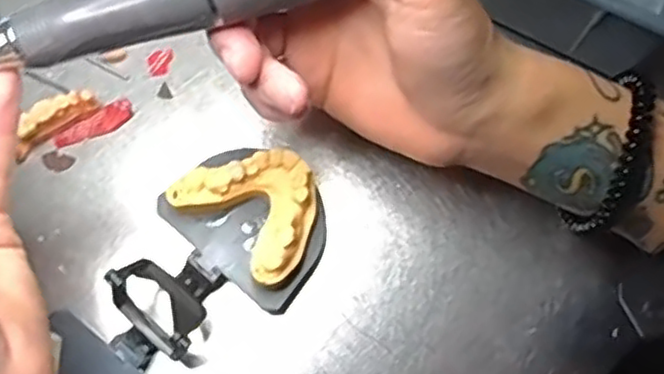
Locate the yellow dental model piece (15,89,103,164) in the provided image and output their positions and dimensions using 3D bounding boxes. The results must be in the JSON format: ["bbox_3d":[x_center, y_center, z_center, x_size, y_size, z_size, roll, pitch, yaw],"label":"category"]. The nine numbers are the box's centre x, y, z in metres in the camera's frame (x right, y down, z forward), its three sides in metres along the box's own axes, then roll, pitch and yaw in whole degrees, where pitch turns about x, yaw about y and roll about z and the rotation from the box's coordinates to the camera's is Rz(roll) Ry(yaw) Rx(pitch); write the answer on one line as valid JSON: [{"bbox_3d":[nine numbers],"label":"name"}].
[{"bbox_3d":[-0.133,-0.032,0.328,0.045,0.015,0.013,-35,77,-10],"label":"yellow dental model piece"}]

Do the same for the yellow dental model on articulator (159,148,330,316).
[{"bbox_3d":[-0.032,0.012,0.305,0.070,0.035,0.059,41,77,11],"label":"yellow dental model on articulator"}]

